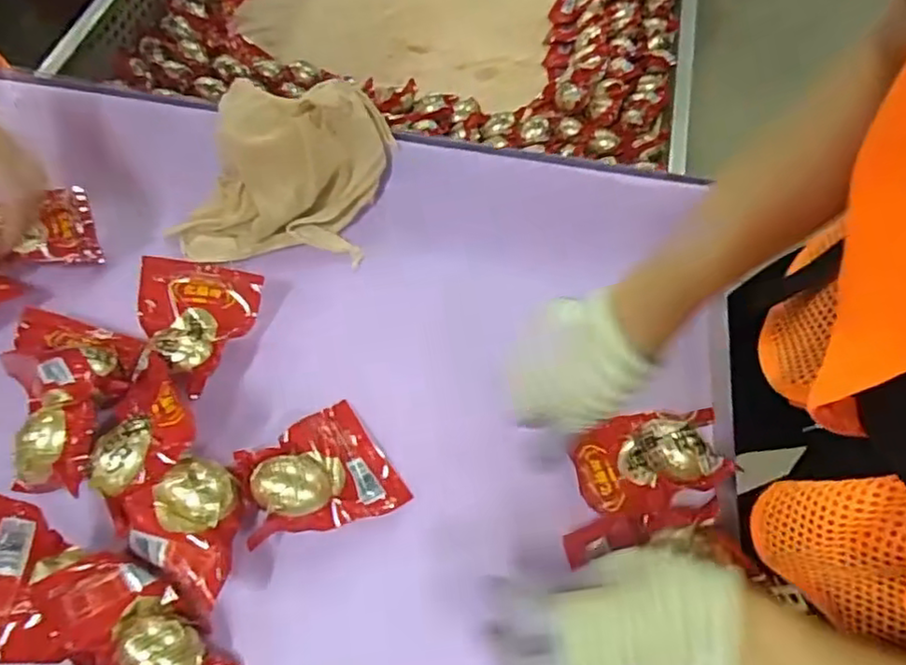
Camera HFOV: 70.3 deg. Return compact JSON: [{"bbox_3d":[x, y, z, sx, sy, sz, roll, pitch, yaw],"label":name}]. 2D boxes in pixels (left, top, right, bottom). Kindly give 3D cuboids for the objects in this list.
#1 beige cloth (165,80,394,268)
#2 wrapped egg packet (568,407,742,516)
[{"bbox_3d":[-0.154,-0.155,0.594,0.176,0.077,0.176,7,61,0],"label":"beige cloth"},{"bbox_3d":[0.149,0.094,0.489,0.104,0.047,0.073,-7,62,-7],"label":"wrapped egg packet"}]

